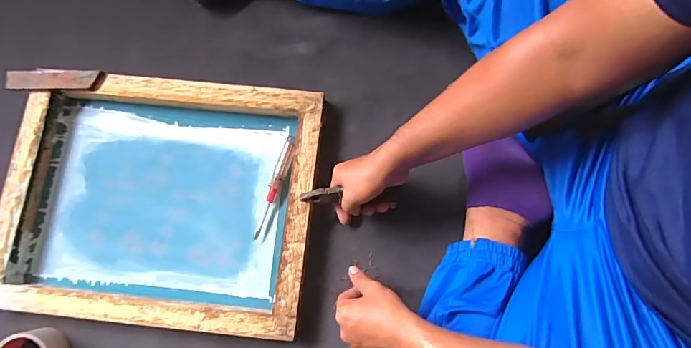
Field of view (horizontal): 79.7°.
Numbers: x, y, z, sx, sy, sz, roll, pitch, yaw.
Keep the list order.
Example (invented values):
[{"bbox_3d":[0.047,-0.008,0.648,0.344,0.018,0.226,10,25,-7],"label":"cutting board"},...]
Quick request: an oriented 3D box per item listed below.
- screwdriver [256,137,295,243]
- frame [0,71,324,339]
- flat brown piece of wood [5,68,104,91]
[{"bbox_3d":[-0.113,0.019,0.656,0.022,0.022,0.166,19,77,4],"label":"screwdriver"},{"bbox_3d":[-0.293,0.034,0.651,0.480,0.040,0.381,6,77,1],"label":"frame"},{"bbox_3d":[-0.485,-0.157,0.685,0.154,0.011,0.037,-1,83,-4],"label":"flat brown piece of wood"}]

